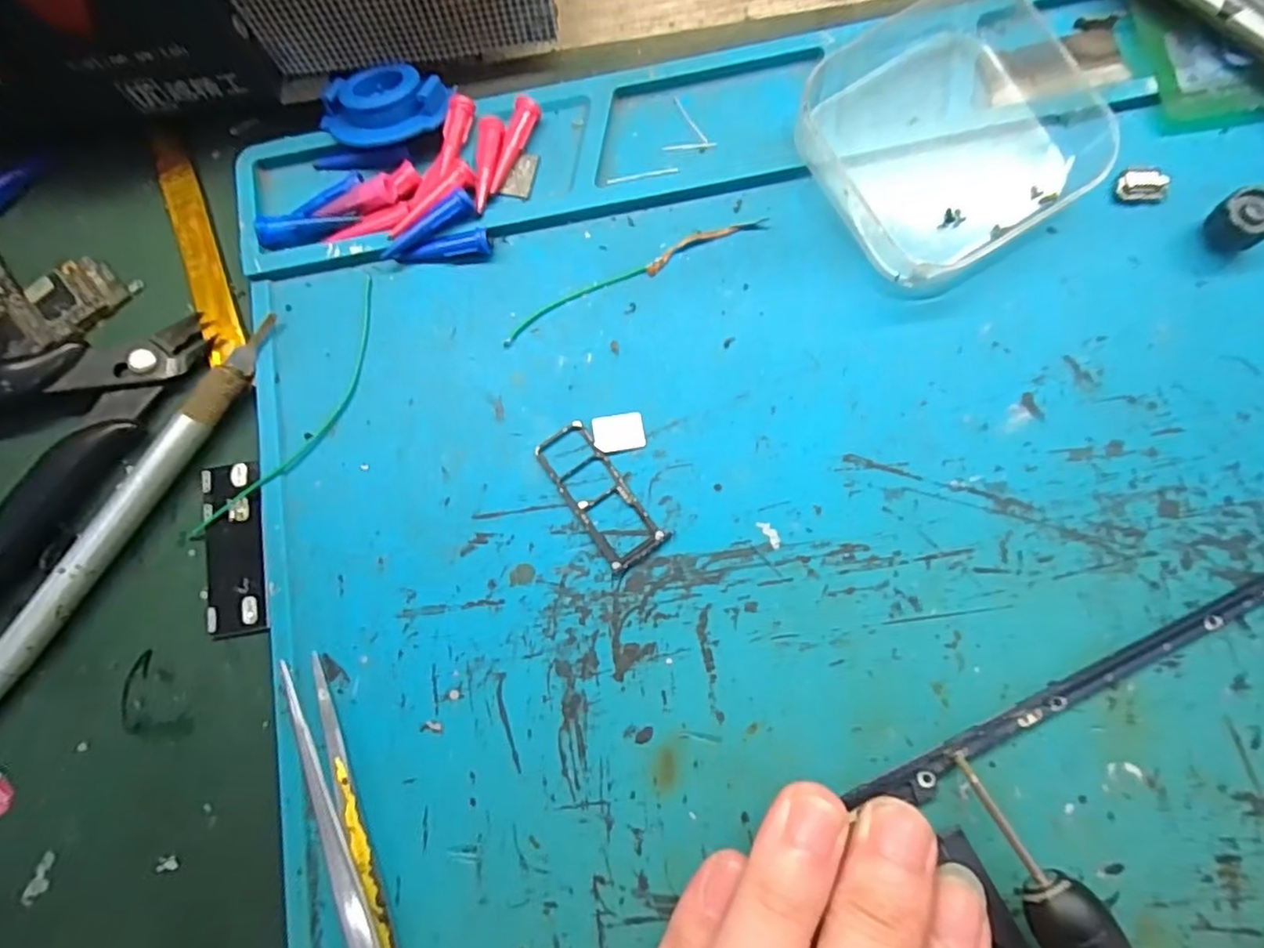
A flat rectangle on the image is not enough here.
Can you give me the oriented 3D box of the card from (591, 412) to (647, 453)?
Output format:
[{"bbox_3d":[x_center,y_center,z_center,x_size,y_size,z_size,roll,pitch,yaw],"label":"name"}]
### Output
[{"bbox_3d":[-0.003,-0.010,0.157,0.013,0.004,0.009,-8,82,-6],"label":"card"}]

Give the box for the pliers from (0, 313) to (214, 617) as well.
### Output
[{"bbox_3d":[-0.182,-0.009,0.162,0.090,0.010,0.118,32,83,8],"label":"pliers"}]

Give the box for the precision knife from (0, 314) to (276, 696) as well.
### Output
[{"bbox_3d":[-0.135,0.019,0.156,0.009,0.008,0.139,32,83,8],"label":"precision knife"}]

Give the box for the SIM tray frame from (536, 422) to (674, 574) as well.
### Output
[{"bbox_3d":[-0.008,0.005,0.153,0.016,0.004,0.039,-34,80,-2],"label":"SIM tray frame"}]

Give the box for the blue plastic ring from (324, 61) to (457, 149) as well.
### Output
[{"bbox_3d":[-0.067,-0.101,0.168,0.035,0.005,0.023,-6,79,2],"label":"blue plastic ring"}]

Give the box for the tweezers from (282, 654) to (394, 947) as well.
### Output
[{"bbox_3d":[-0.057,0.106,0.135,0.009,0.008,0.128,-22,80,0],"label":"tweezers"}]

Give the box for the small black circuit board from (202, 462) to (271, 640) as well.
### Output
[{"bbox_3d":[-0.101,0.019,0.157,0.017,0.004,0.044,-9,80,2],"label":"small black circuit board"}]

